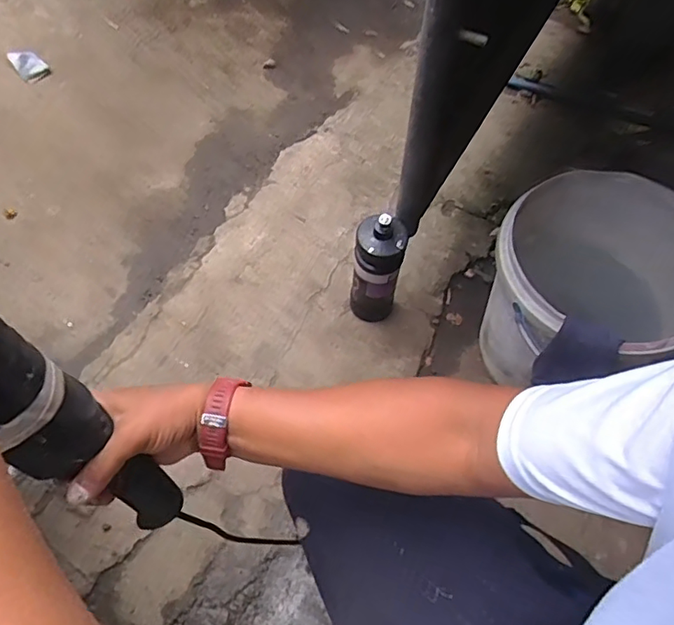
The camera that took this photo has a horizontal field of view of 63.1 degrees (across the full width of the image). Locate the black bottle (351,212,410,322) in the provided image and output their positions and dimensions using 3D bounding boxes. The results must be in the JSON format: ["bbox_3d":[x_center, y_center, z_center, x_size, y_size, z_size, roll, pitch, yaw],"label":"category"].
[{"bbox_3d":[0.068,-0.071,0.946,0.085,0.269,0.072,6,62,3],"label":"black bottle"}]

